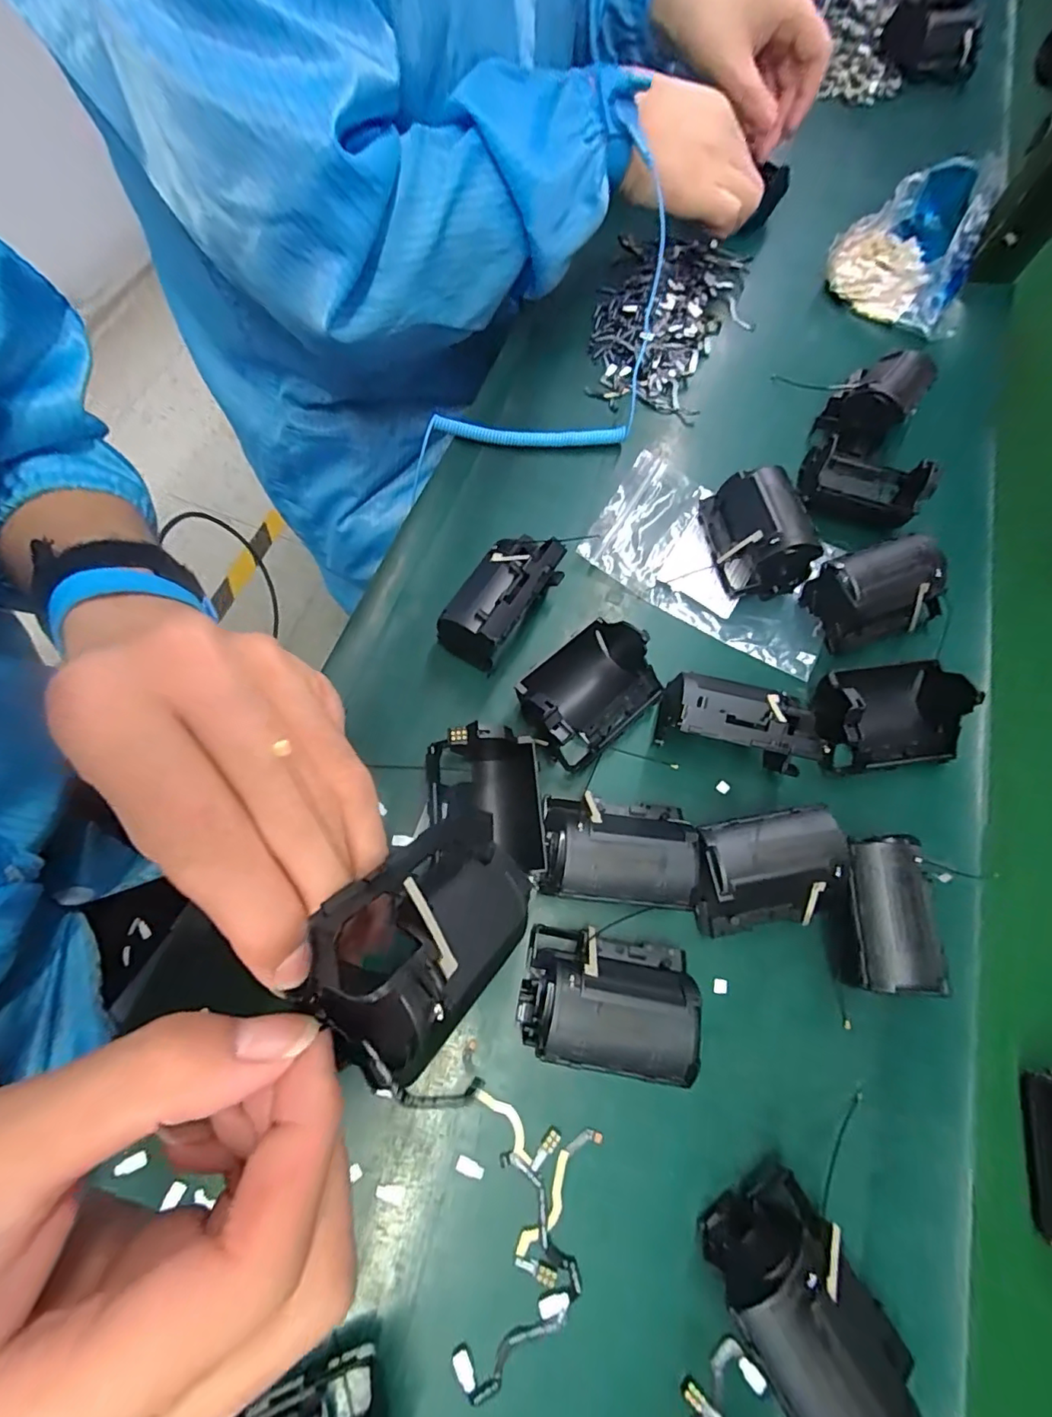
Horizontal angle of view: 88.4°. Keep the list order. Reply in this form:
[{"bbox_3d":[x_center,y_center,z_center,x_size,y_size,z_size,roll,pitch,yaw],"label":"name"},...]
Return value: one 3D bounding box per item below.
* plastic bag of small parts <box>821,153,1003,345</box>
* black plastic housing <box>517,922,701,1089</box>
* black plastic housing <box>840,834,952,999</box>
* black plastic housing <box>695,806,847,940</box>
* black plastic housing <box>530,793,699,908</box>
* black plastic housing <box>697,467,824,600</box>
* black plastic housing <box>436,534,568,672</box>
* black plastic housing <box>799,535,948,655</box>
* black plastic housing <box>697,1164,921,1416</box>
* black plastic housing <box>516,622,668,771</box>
[{"bbox_3d":[0.311,-0.360,0.424,0.116,0.078,0.109,39,69,5],"label":"plastic bag of small parts"},{"bbox_3d":[0.035,0.124,0.232,0.070,0.042,0.048,12,68,2],"label":"black plastic housing"},{"bbox_3d":[0.160,0.095,0.251,0.033,0.041,0.063,2,68,-2],"label":"black plastic housing"},{"bbox_3d":[0.110,0.077,0.255,0.063,0.041,0.048,-7,69,-5],"label":"black plastic housing"},{"bbox_3d":[0.040,0.069,0.254,0.069,0.042,0.043,8,70,-7],"label":"black plastic housing"},{"bbox_3d":[0.139,-0.105,0.326,0.047,0.039,0.068,-9,69,-6],"label":"black plastic housing"},{"bbox_3d":[-0.012,-0.058,0.292,0.041,0.050,0.070,34,71,10],"label":"black plastic housing"},{"bbox_3d":[0.207,-0.067,0.315,0.066,0.040,0.044,-14,70,-8],"label":"black plastic housing"},{"bbox_3d":[0.104,0.223,0.197,0.049,0.040,0.068,-30,73,-13],"label":"black plastic housing"},{"bbox_3d":[0.032,-0.011,0.282,0.078,0.042,0.056,-40,75,-16],"label":"black plastic housing"}]

